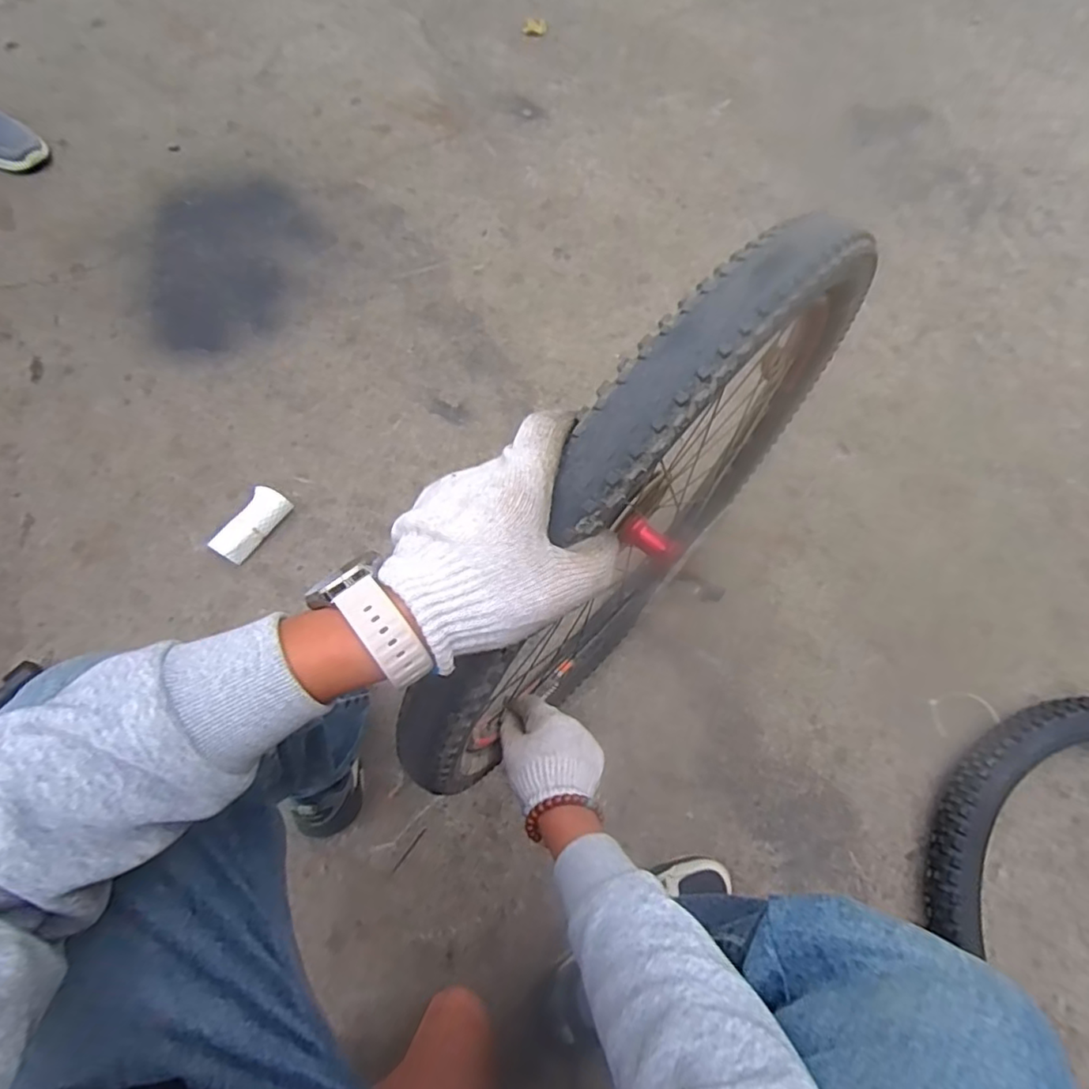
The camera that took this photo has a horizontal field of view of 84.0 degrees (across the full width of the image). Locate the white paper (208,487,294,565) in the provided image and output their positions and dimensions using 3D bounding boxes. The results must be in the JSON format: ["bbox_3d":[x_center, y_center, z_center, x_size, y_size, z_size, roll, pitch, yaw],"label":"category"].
[{"bbox_3d":[-0.471,-0.031,0.972,0.069,0.036,0.131,28,68,9],"label":"white paper"}]

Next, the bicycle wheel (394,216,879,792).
[{"bbox_3d":[0.103,-0.003,0.638,0.074,0.639,0.611,40,70,13],"label":"bicycle wheel"}]

